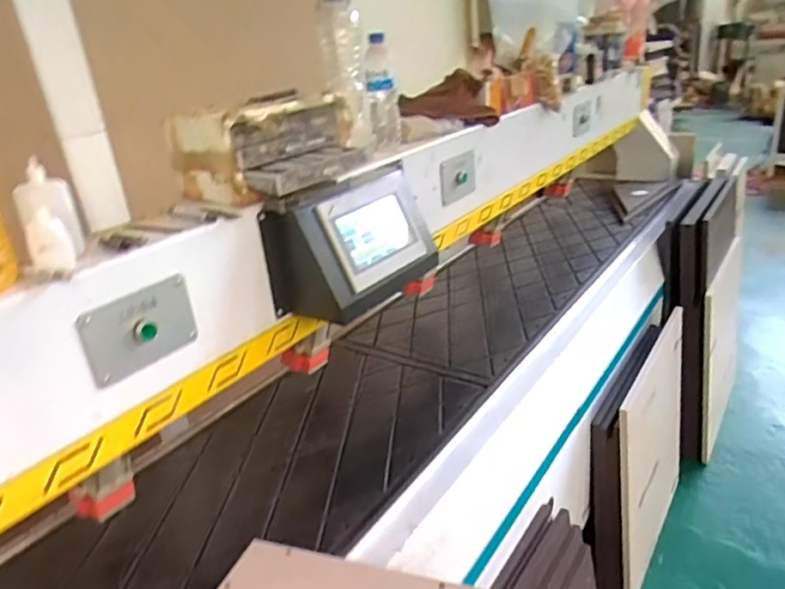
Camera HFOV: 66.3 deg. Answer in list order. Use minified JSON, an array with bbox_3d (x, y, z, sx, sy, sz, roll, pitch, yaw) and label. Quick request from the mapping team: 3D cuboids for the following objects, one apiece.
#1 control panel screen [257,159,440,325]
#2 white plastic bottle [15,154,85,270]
[{"bbox_3d":[-0.045,-0.098,1.025,0.119,0.181,0.350,14,31,37],"label":"control panel screen"},{"bbox_3d":[-0.408,-0.086,0.711,0.054,0.133,0.088,-10,24,-10],"label":"white plastic bottle"}]

